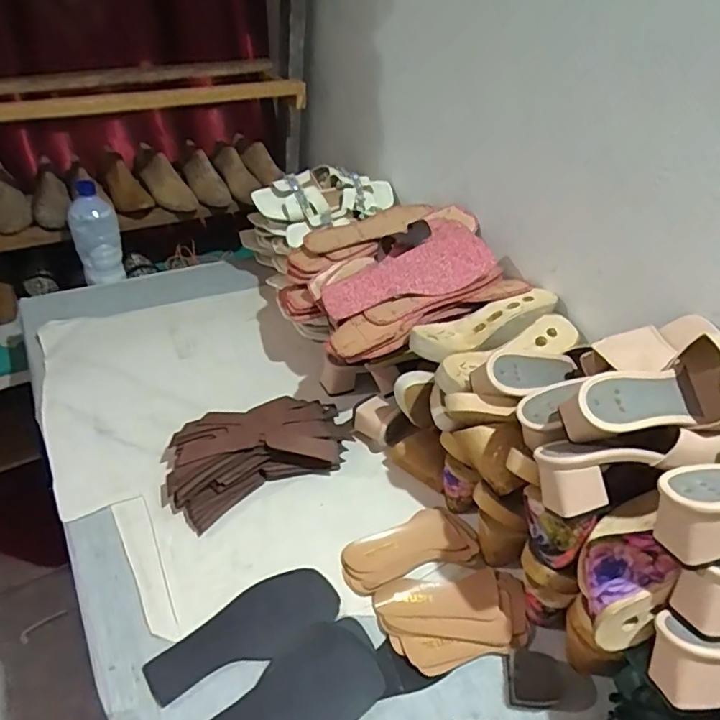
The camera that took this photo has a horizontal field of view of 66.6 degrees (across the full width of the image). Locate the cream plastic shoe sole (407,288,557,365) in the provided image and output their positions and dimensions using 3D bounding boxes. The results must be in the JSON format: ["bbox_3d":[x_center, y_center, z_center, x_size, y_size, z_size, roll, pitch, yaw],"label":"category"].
[{"bbox_3d":[0.171,-0.054,0.782,0.222,0.054,0.093,-18,47,-26],"label":"cream plastic shoe sole"}]

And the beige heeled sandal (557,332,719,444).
[{"bbox_3d":[0.316,0.028,0.527,0.226,0.082,0.074,-14,44,-5],"label":"beige heeled sandal"}]

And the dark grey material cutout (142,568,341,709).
[{"bbox_3d":[-0.130,0.312,0.629,0.215,0.007,0.079,-20,53,-30],"label":"dark grey material cutout"}]

